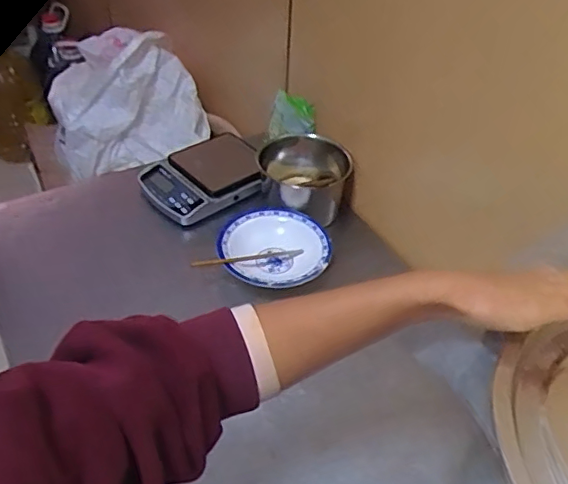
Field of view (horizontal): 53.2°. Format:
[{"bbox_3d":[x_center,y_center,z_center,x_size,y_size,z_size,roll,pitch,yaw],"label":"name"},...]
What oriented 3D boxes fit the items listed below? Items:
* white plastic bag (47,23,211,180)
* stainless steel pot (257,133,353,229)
[{"bbox_3d":[-0.373,-0.327,1.336,0.360,0.253,0.237,-6,44,-10],"label":"white plastic bag"},{"bbox_3d":[0.041,-0.110,1.006,0.151,0.111,0.157,1,43,-1],"label":"stainless steel pot"}]

